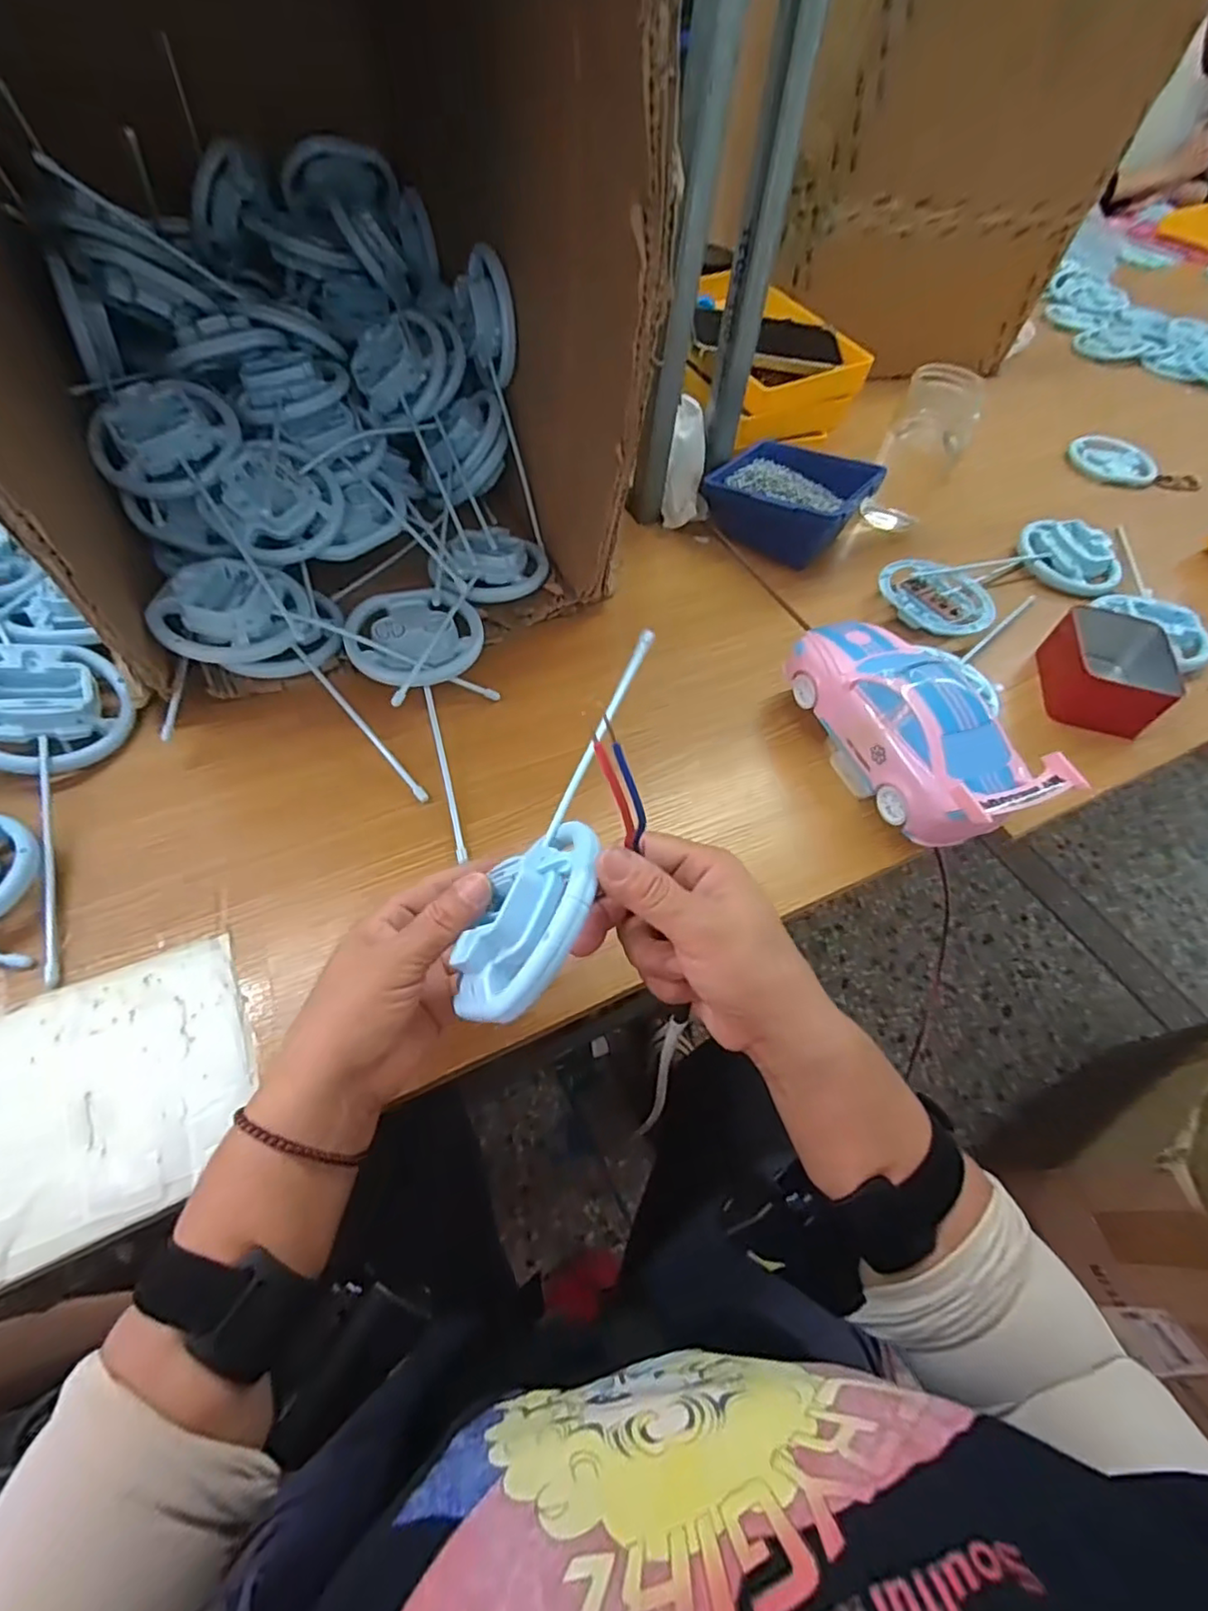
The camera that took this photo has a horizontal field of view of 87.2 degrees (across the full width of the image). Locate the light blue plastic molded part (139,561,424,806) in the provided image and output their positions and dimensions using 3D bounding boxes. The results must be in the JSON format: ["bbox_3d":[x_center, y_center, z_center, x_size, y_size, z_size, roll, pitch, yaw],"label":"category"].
[{"bbox_3d":[-0.208,-0.091,0.459,0.232,0.034,0.097,42,60,-2],"label":"light blue plastic molded part"}]

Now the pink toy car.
[{"bbox_3d":[0.204,-0.055,0.430,0.079,0.078,0.189,-16,59,-15],"label":"pink toy car"}]

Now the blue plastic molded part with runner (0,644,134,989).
[{"bbox_3d":[-0.361,-0.003,0.407,0.091,0.046,0.236,-15,71,-15],"label":"blue plastic molded part with runner"}]

